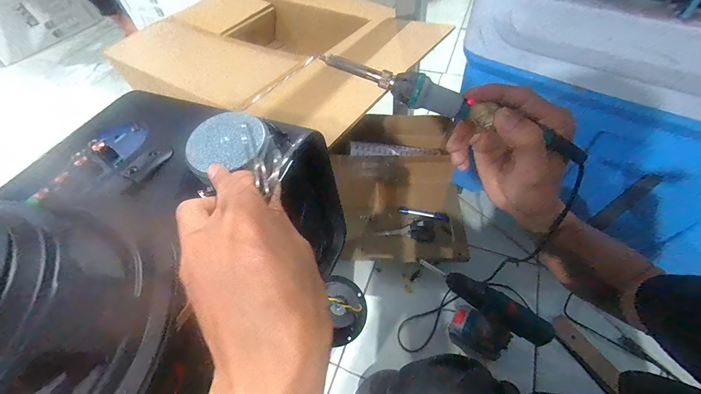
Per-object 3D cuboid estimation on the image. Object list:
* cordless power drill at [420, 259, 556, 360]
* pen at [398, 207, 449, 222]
[{"bbox_3d":[0.250,0.247,0.637,0.242,0.225,0.071,35,65,26],"label":"cordless power drill"},{"bbox_3d":[0.195,0.044,0.788,0.130,0.012,0.017,9,56,12],"label":"pen"}]

